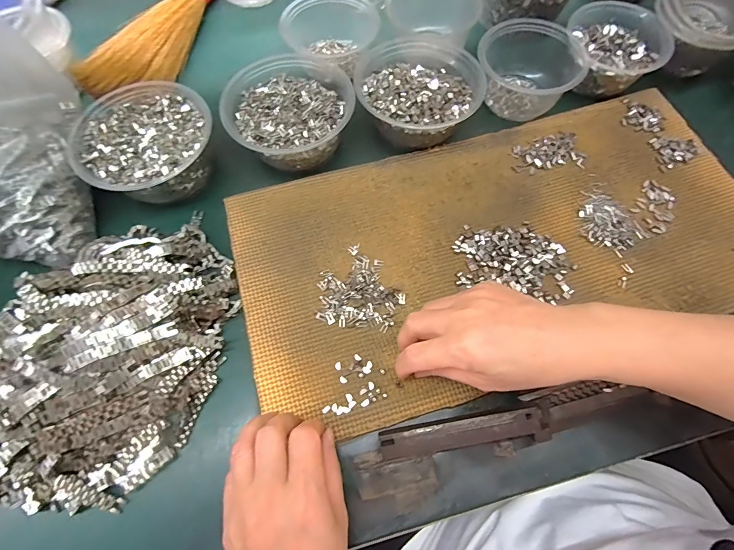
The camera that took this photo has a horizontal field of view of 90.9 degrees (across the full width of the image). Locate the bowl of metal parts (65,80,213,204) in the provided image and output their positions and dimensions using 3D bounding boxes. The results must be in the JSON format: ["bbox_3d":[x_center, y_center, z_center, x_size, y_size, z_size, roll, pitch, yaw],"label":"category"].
[{"bbox_3d":[-0.226,-0.135,0.383,0.129,0.052,0.130,0,68,0],"label":"bowl of metal parts"}]

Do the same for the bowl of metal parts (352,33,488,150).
[{"bbox_3d":[0.054,-0.210,0.413,0.131,0.051,0.138,0,68,0],"label":"bowl of metal parts"}]

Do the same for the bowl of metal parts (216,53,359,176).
[{"bbox_3d":[-0.086,-0.178,0.399,0.130,0.052,0.127,0,68,0],"label":"bowl of metal parts"}]

